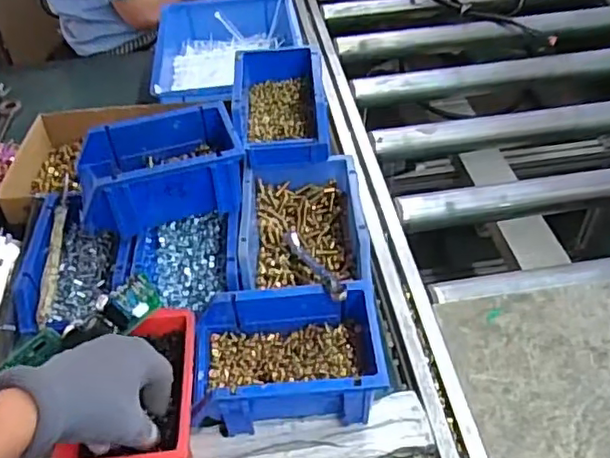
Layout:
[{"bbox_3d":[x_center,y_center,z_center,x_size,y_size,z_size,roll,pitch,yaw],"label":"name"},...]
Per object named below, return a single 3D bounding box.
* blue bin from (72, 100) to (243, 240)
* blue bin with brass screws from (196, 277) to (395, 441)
[{"bbox_3d":[-0.142,-0.059,0.592,0.151,0.064,0.102,-14,45,-10],"label":"blue bin"},{"bbox_3d":[-0.016,0.105,0.518,0.155,0.069,0.126,-5,45,-1],"label":"blue bin with brass screws"}]

